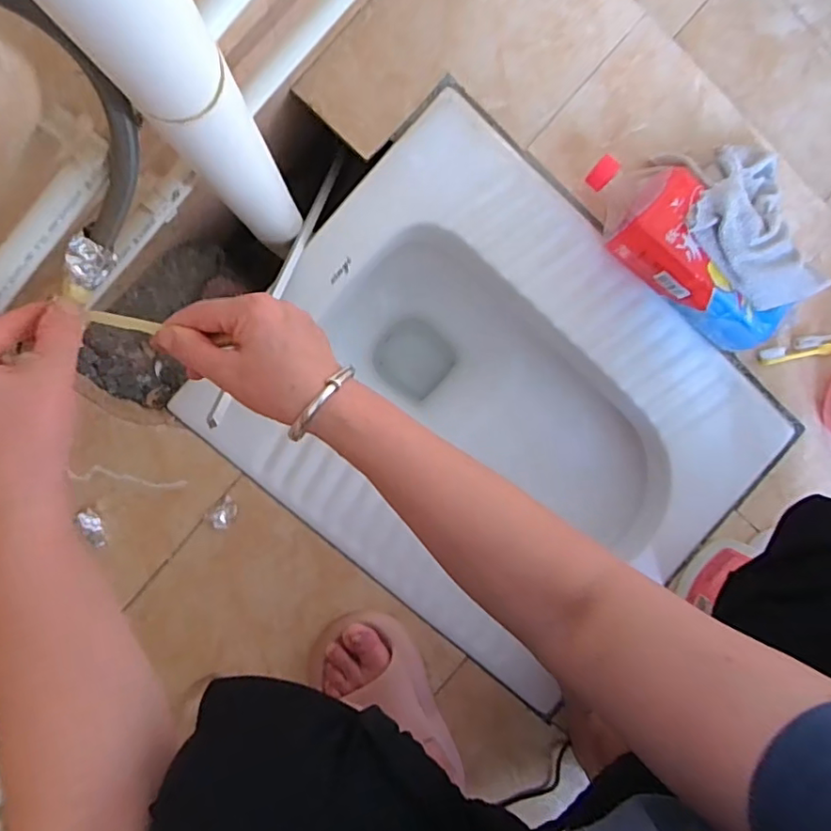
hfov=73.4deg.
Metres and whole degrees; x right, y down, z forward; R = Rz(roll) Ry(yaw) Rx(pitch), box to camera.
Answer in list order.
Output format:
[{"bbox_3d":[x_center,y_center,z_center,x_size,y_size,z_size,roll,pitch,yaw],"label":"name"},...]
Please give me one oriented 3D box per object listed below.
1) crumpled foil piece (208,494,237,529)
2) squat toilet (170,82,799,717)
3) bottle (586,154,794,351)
[{"bbox_3d":[-0.187,0.096,0.545,0.029,0.004,0.022,-41,97,-1],"label":"crumpled foil piece"},{"bbox_3d":[0.085,-0.007,0.634,0.505,0.163,0.405,40,91,-7],"label":"squat toilet"},{"bbox_3d":[0.247,-0.153,0.524,0.082,0.077,0.220,-45,97,0],"label":"bottle"}]

